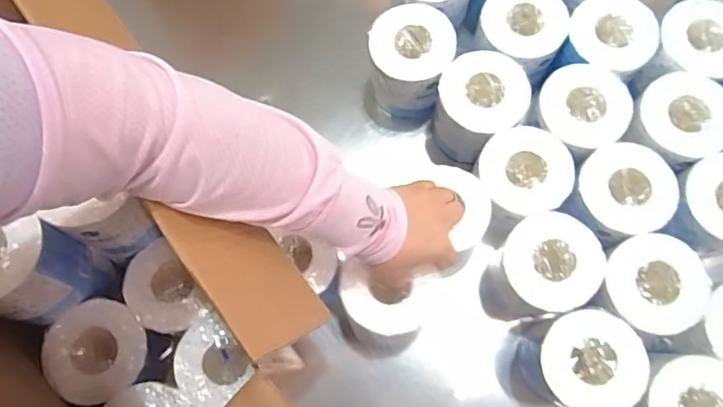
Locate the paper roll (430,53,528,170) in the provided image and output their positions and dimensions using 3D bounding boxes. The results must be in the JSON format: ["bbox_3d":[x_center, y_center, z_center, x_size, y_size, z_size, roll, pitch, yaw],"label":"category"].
[{"bbox_3d":[0.138,-0.113,0.639,0.100,0.096,0.114,36,80,10],"label":"paper roll"}]

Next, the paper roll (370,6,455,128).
[{"bbox_3d":[0.058,-0.170,0.671,0.102,0.121,0.112,13,77,5],"label":"paper roll"}]

